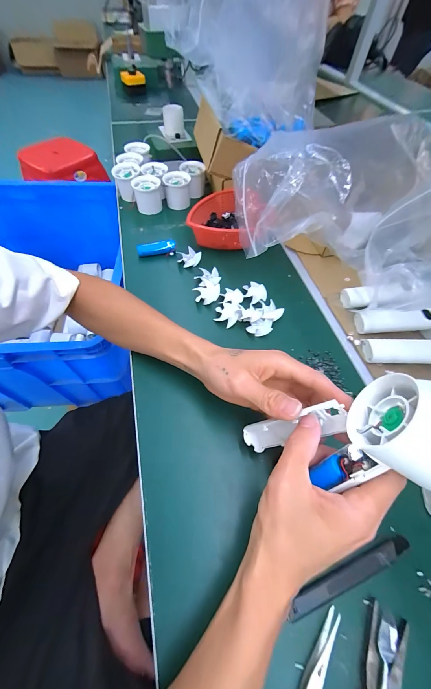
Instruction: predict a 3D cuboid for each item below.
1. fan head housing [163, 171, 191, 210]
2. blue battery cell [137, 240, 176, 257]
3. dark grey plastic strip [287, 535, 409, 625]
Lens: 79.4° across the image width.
[{"bbox_3d":[-0.080,-0.325,0.551,0.054,0.053,0.050,1,57,-3],"label":"fan head housing"},{"bbox_3d":[-0.107,-0.175,0.472,0.069,0.023,0.021,-12,59,-11],"label":"blue battery cell"},{"bbox_3d":[0.122,0.209,0.234,0.127,0.009,0.015,-18,60,-14],"label":"dark grey plastic strip"}]

